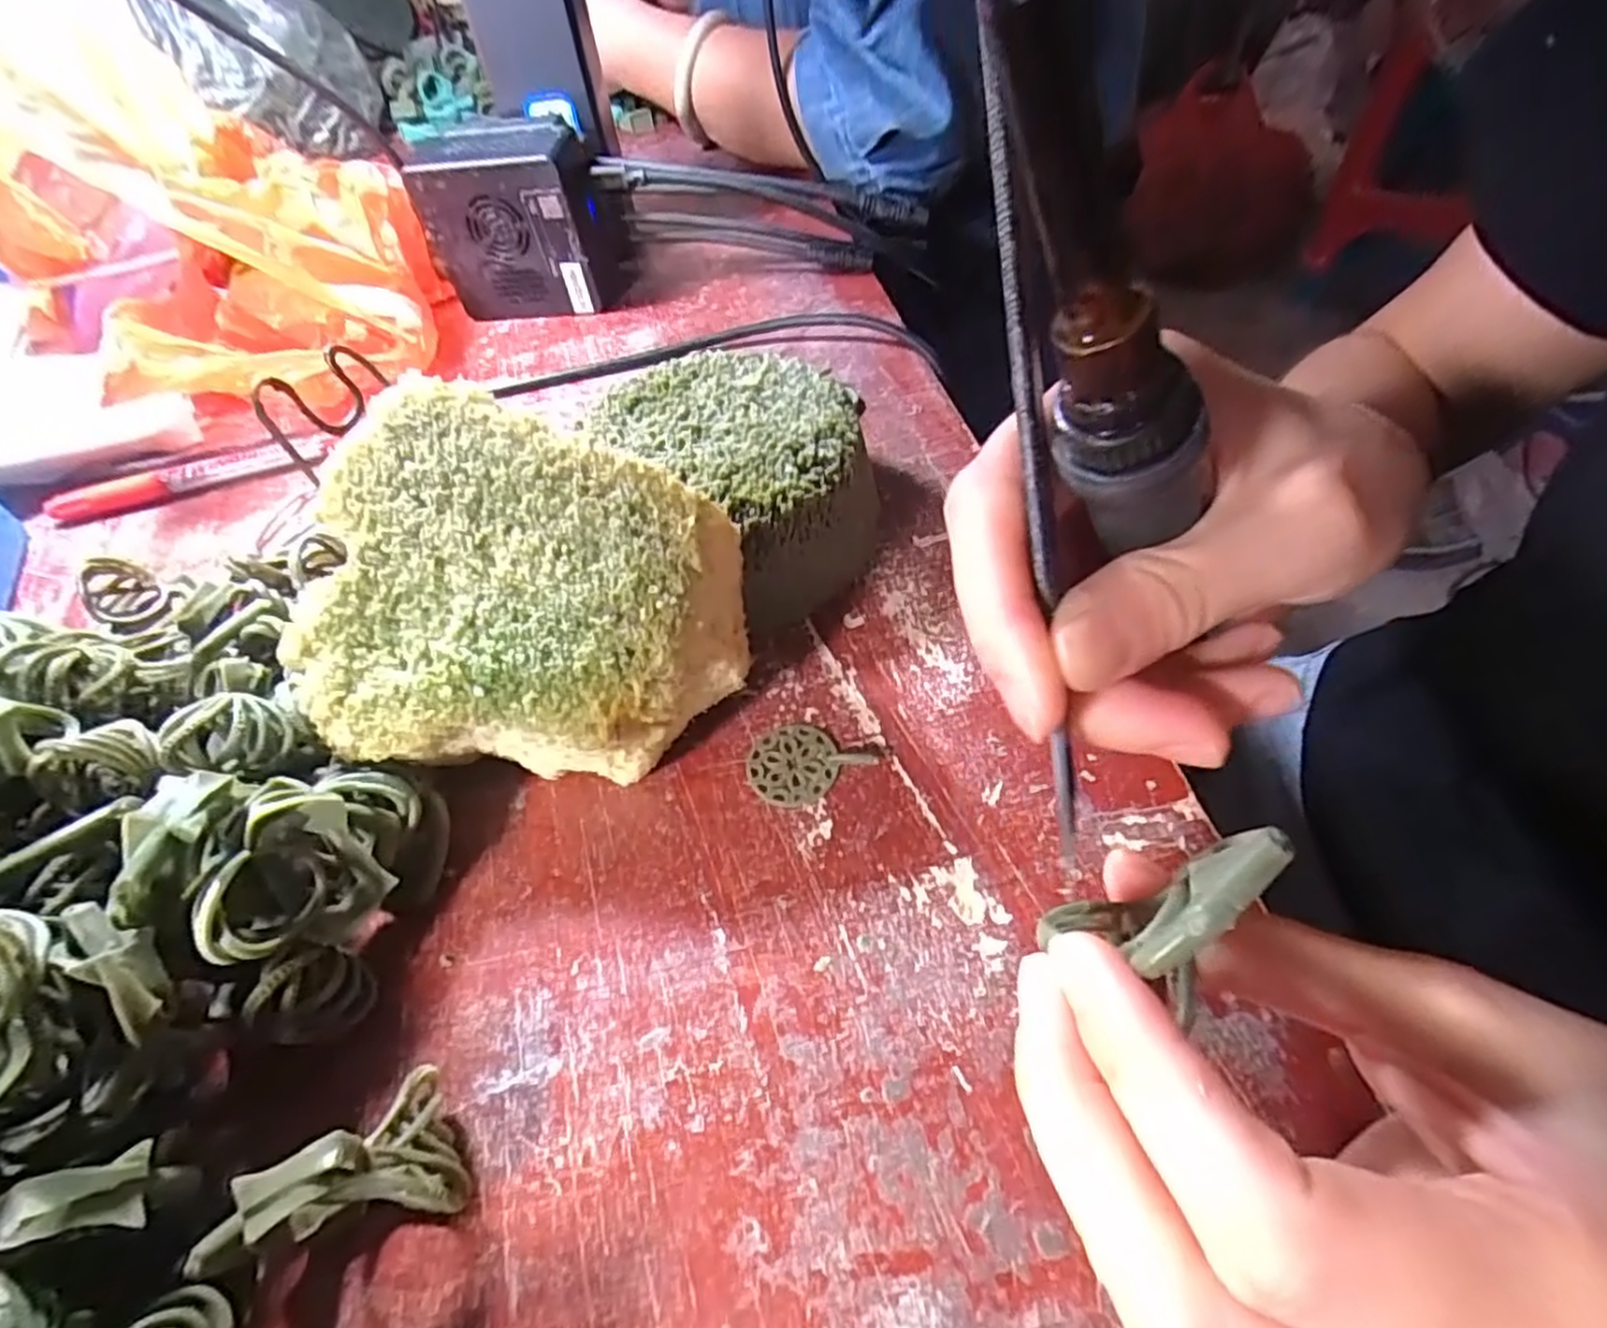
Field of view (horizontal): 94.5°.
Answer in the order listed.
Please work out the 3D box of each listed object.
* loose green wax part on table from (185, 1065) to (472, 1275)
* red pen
[{"bbox_3d":[-0.087,0.095,0.141,0.026,0.043,0.013,48,114,33],"label":"loose green wax part on table"},{"bbox_3d":[-0.266,-0.083,0.324,0.116,0.013,0.013,-15,54,-6],"label":"red pen"}]

